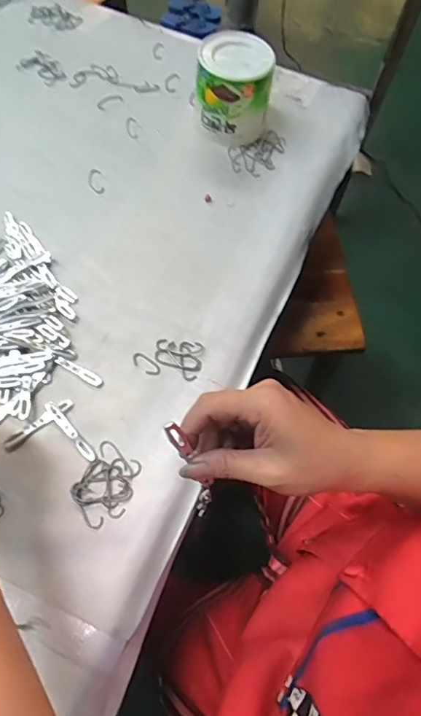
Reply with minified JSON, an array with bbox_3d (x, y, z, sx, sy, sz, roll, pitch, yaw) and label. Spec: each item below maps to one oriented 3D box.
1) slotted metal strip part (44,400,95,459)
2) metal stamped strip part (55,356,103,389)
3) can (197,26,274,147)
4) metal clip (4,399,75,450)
[{"bbox_3d":[-0.130,0.067,0.444,0.010,0.004,0.070,-38,71,-20],"label":"slotted metal strip part"},{"bbox_3d":[-0.129,0.013,0.473,0.051,0.005,0.011,29,65,11],"label":"metal stamped strip part"},{"bbox_3d":[0.029,-0.340,0.611,0.090,0.100,0.086,1,63,-3],"label":"can"},{"bbox_3d":[-0.158,0.061,0.443,0.070,0.004,0.011,-38,71,-20],"label":"metal clip"}]

